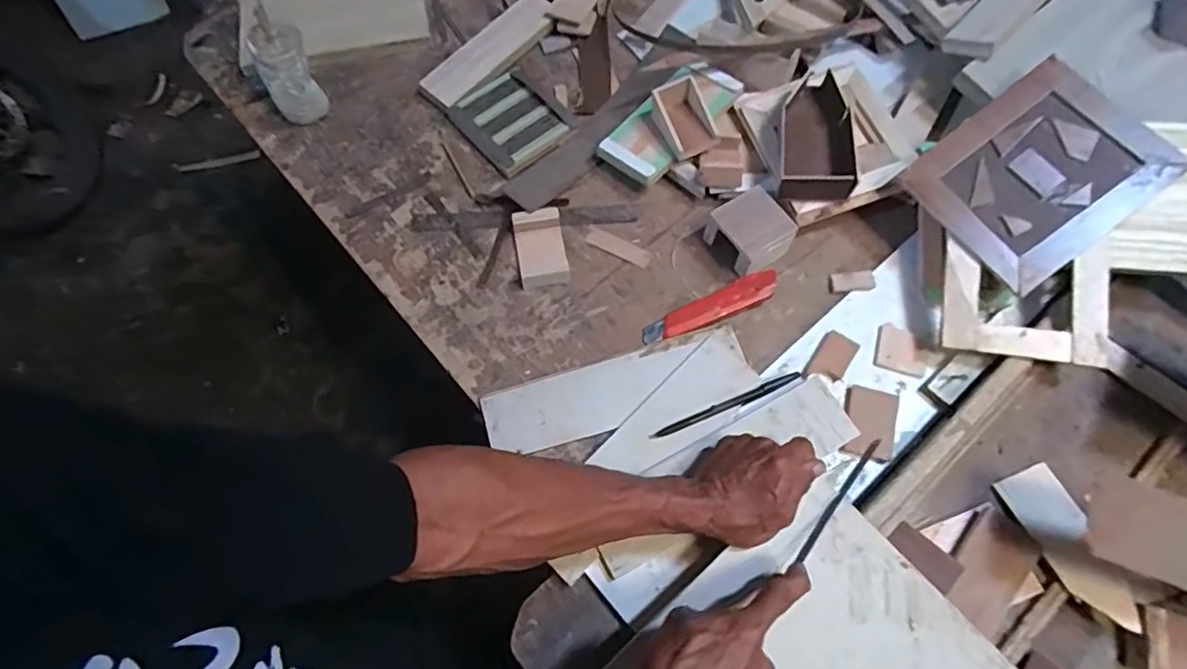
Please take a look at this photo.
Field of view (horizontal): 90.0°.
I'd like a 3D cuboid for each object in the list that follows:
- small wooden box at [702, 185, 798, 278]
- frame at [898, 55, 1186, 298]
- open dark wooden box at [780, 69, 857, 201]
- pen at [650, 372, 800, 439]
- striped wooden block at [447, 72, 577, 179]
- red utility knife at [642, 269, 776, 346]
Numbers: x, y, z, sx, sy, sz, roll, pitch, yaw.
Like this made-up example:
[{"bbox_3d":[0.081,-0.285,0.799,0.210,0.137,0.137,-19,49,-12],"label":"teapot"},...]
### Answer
[{"bbox_3d":[0.167,-0.108,0.630,0.067,0.057,0.078,-32,69,-12],"label":"small wooden box"},{"bbox_3d":[0.429,-0.155,0.575,0.185,0.011,0.163,-39,75,6],"label":"frame"},{"bbox_3d":[0.244,-0.219,0.650,0.075,0.034,0.164,9,66,5],"label":"open dark wooden box"},{"bbox_3d":[0.128,0.067,0.567,0.155,0.004,0.009,-22,67,-8],"label":"pen"},{"bbox_3d":[-0.098,-0.255,0.713,0.104,0.020,0.127,-39,71,-15],"label":"striped wooden block"},{"bbox_3d":[0.121,-0.028,0.613,0.150,0.021,0.033,-23,67,-8],"label":"red utility knife"}]

